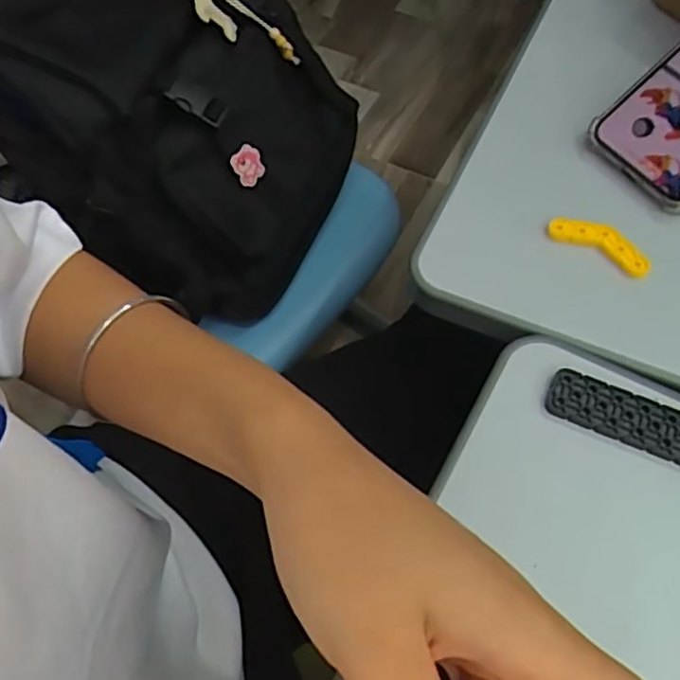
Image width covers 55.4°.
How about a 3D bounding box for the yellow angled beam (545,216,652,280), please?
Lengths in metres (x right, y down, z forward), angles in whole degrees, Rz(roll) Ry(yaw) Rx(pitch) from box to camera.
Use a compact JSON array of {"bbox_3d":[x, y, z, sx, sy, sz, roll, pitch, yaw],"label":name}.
[{"bbox_3d":[0.151,-0.057,0.376,0.060,0.011,0.018,30,66,17],"label":"yellow angled beam"}]

